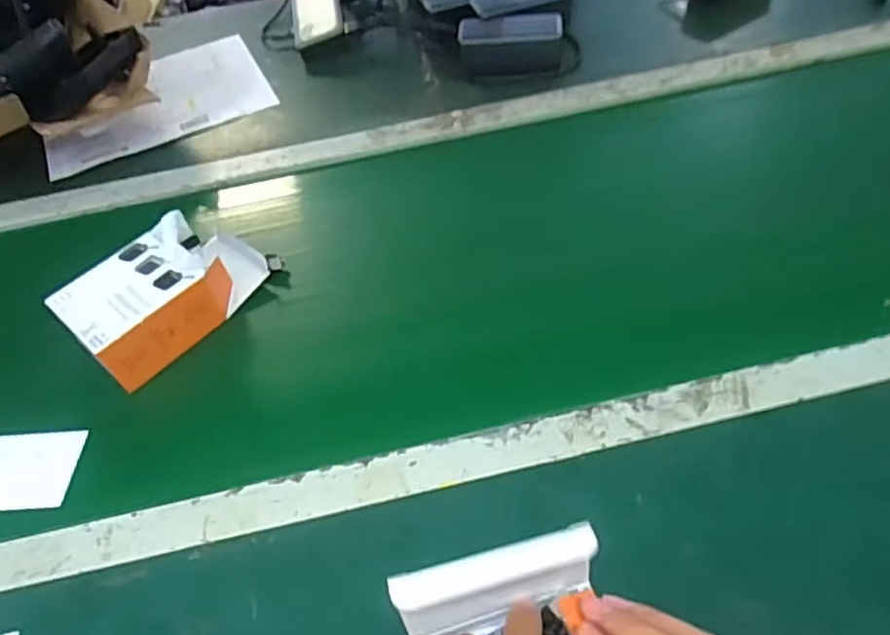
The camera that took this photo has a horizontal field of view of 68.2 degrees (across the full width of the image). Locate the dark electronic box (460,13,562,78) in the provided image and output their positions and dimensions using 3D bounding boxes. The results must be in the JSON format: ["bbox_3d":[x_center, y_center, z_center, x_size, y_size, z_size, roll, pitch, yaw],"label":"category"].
[{"bbox_3d":[0.086,-0.359,0.864,0.132,0.053,0.065,-7,51,0],"label":"dark electronic box"}]

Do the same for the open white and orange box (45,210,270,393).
[{"bbox_3d":[-0.271,-0.030,0.633,0.100,0.076,0.176,32,61,27],"label":"open white and orange box"}]

